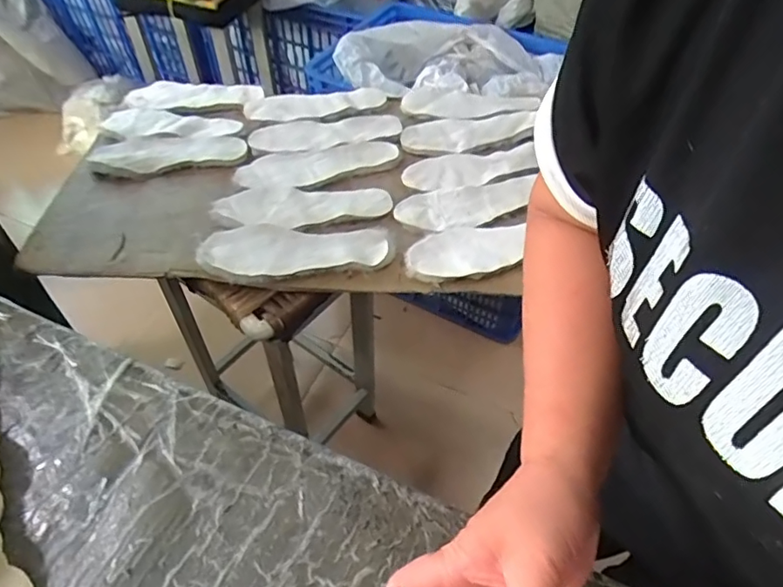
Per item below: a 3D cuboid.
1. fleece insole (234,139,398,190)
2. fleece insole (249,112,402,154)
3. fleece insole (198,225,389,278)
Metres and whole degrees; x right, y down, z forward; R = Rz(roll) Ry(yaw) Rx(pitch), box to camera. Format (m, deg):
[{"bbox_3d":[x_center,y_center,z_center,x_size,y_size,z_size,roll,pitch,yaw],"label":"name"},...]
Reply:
[{"bbox_3d":[-0.119,-0.216,0.912,0.267,0.017,0.086,-17,52,-15],"label":"fleece insole"},{"bbox_3d":[-0.115,-0.289,0.986,0.263,0.010,0.094,-11,51,-10],"label":"fleece insole"},{"bbox_3d":[-0.138,-0.063,0.788,0.258,0.014,0.092,-1,50,-2],"label":"fleece insole"}]

